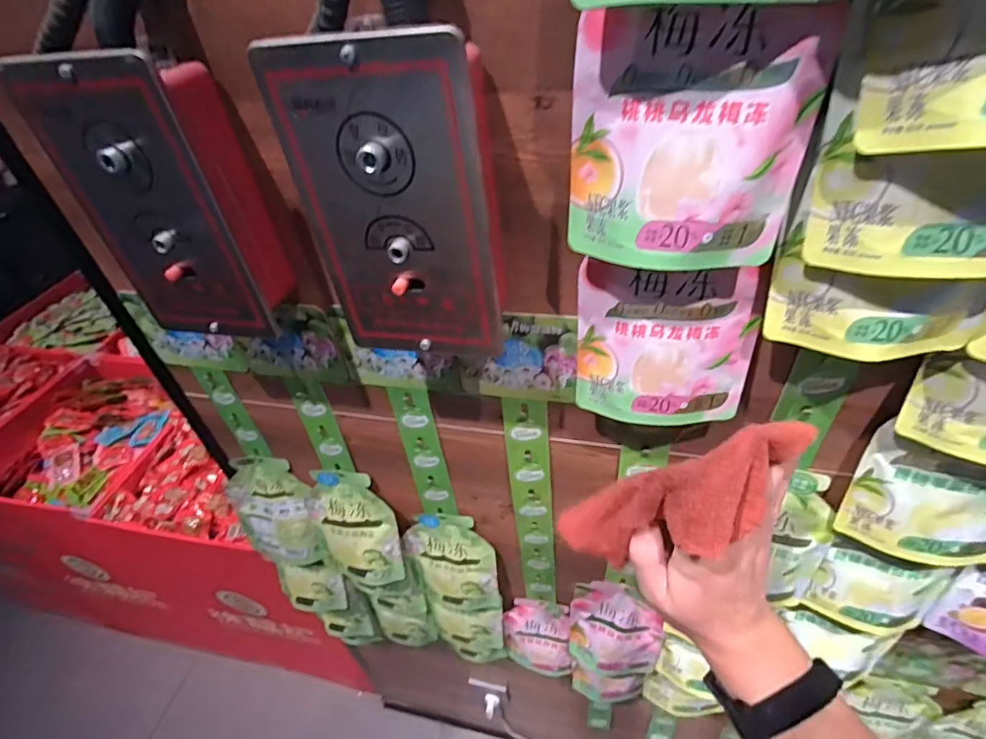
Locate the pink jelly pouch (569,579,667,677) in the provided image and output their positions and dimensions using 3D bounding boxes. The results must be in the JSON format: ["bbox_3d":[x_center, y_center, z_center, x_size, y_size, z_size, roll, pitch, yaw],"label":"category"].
[{"bbox_3d":[0.172,0.373,0.732,0.123,0.177,0.054,6,43,14],"label":"pink jelly pouch"}]

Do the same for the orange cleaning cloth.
[{"bbox_3d":[0.116,0.092,0.347,0.067,0.178,0.065,36,42,-16],"label":"orange cleaning cloth"}]

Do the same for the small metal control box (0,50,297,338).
[{"bbox_3d":[-0.244,-0.126,0.397,0.116,0.207,0.065,10,45,19],"label":"small metal control box"}]

